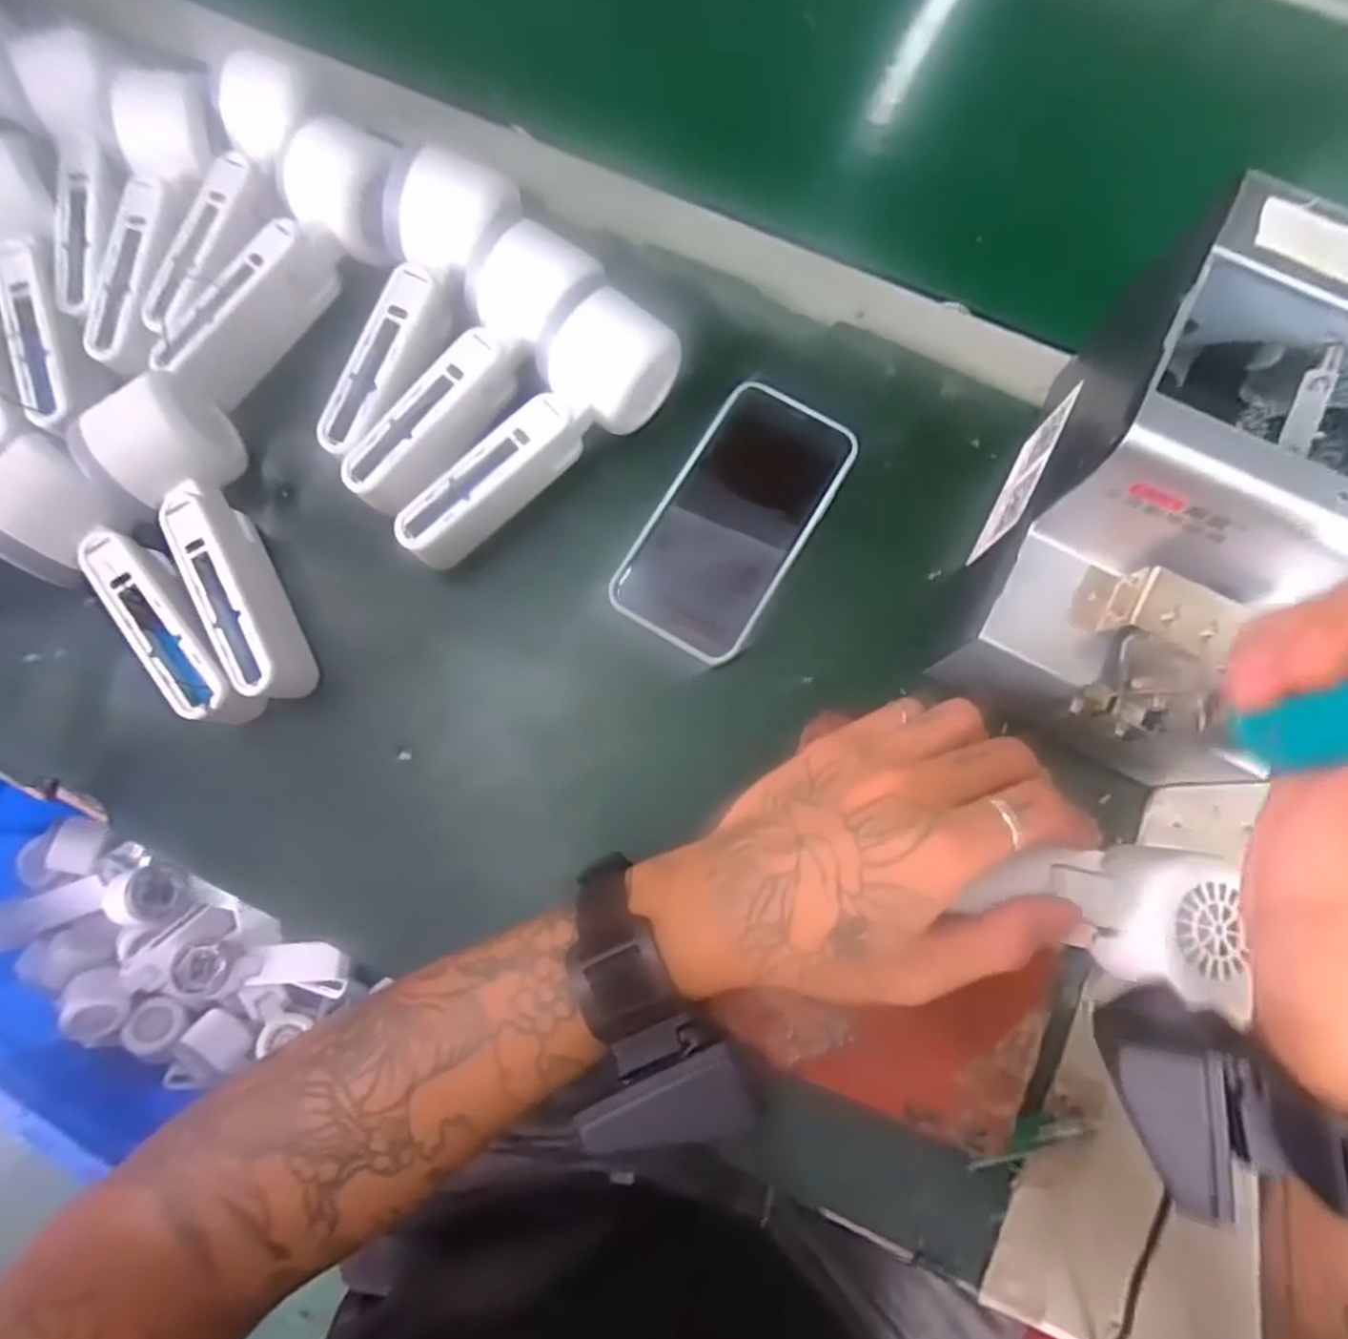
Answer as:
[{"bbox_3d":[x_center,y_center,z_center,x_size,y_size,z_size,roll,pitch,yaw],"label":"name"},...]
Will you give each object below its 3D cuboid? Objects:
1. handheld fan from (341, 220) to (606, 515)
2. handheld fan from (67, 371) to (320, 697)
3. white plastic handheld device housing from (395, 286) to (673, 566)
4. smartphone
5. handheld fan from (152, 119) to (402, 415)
[{"bbox_3d":[-0.103,-0.149,0.382,0.056,0.053,0.164,38,93,7],"label":"handheld fan"},{"bbox_3d":[-0.224,-0.058,0.362,0.051,0.057,0.165,-24,79,-5],"label":"handheld fan"},{"bbox_3d":[-0.065,-0.113,0.366,0.047,0.049,0.160,38,80,8],"label":"white plastic handheld device housing"},{"bbox_3d":[0.032,-0.078,0.385,0.075,0.007,0.143,30,79,6],"label":"smartphone"},{"bbox_3d":[-0.204,-0.207,0.391,0.061,0.047,0.162,38,93,7],"label":"handheld fan"}]

